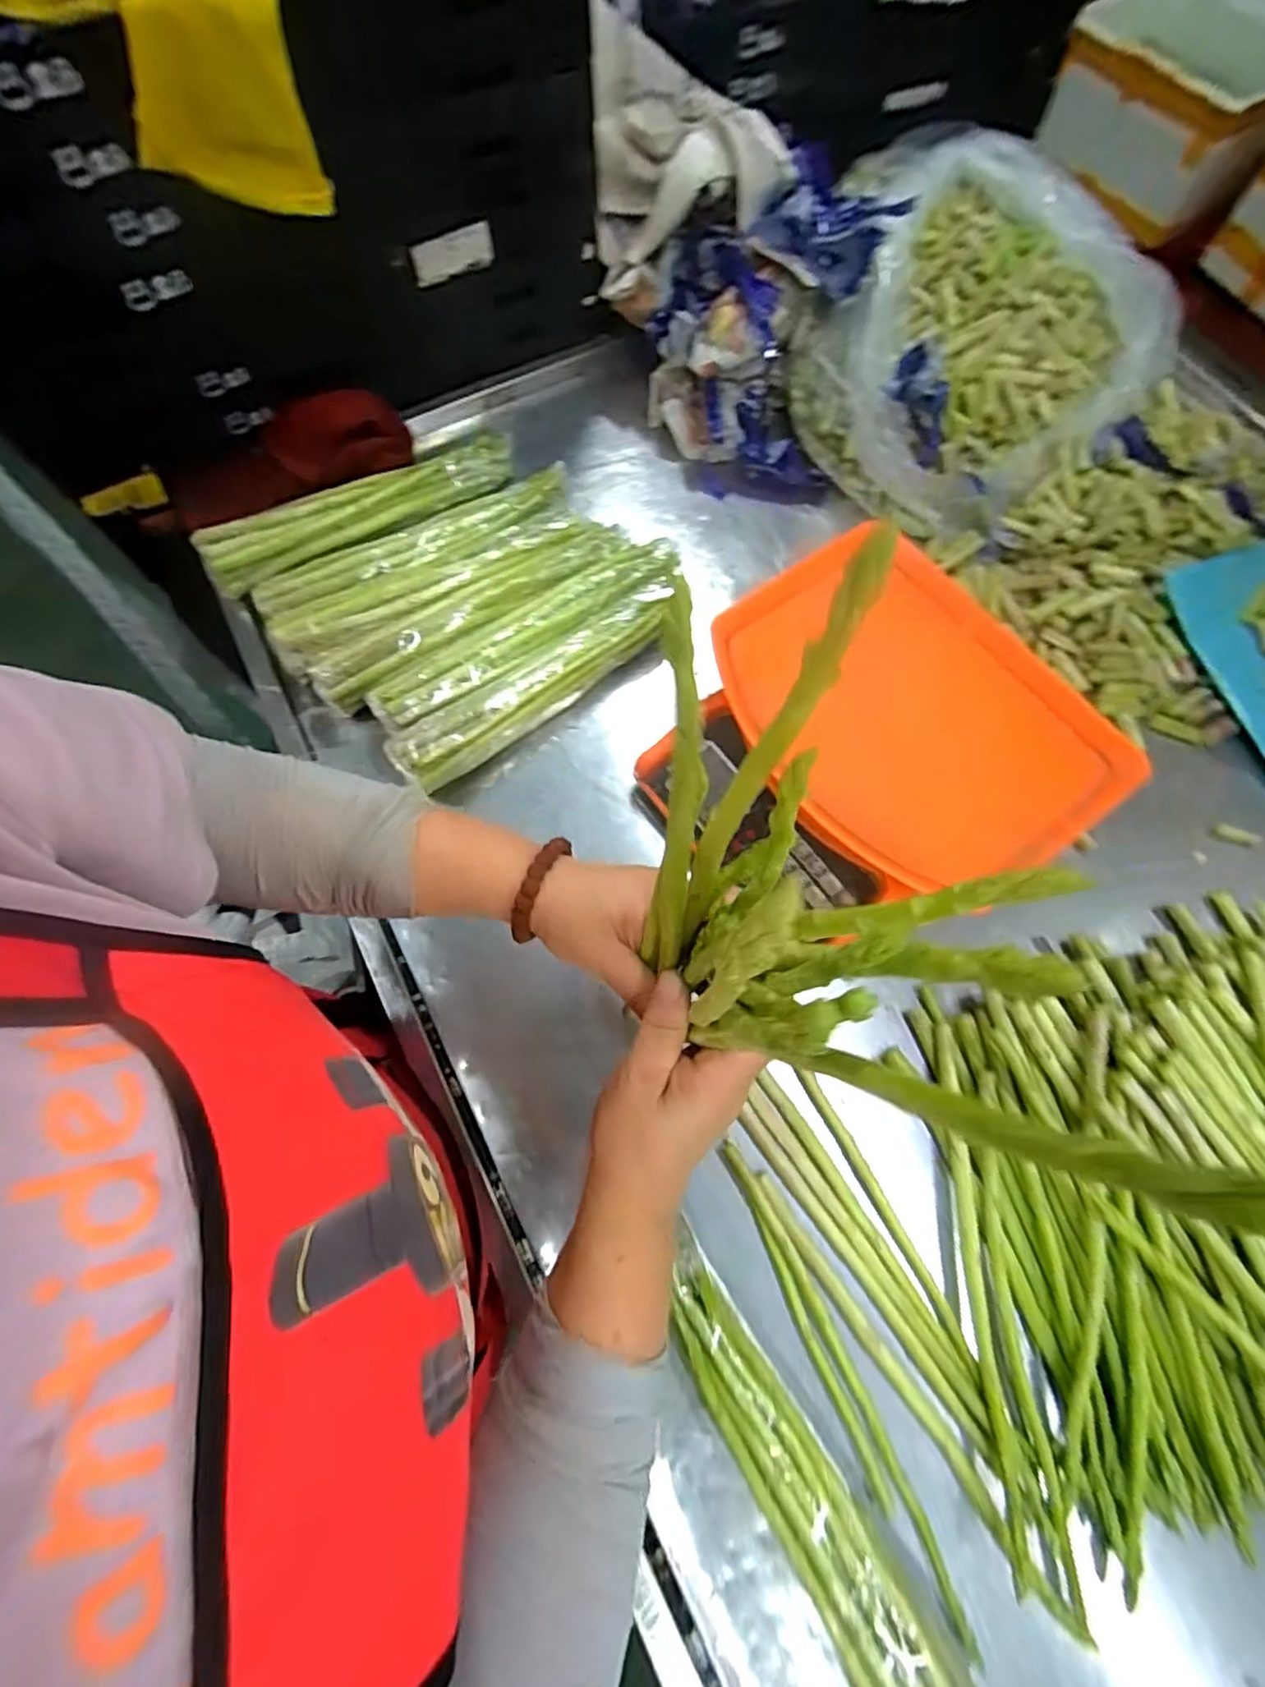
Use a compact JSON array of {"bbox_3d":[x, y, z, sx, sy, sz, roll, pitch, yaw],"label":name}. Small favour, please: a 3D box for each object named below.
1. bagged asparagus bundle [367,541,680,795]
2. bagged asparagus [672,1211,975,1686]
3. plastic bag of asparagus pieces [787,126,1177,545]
[{"bbox_3d":[-0.086,-0.176,0.605,0.319,0.053,0.106,-38,75,-13],"label":"bagged asparagus bundle"},{"bbox_3d":[0.106,0.394,0.402,0.055,0.051,0.292,-29,73,-11],"label":"bagged asparagus"},{"bbox_3d":[0.363,-0.527,0.684,0.353,0.116,0.425,17,71,5],"label":"plastic bag of asparagus pieces"}]

